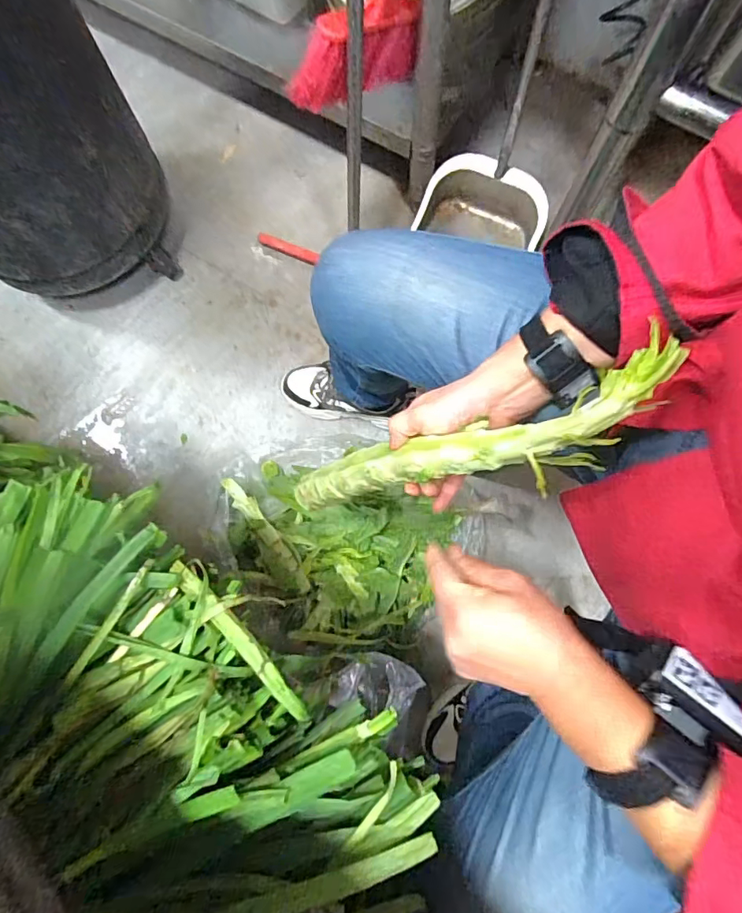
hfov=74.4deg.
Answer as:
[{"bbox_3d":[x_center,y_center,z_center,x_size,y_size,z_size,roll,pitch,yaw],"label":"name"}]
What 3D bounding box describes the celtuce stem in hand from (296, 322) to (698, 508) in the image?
[{"bbox_3d":[0.050,0.003,0.438,0.038,0.429,0.056,6,75,-36],"label":"celtuce stem in hand"}]

